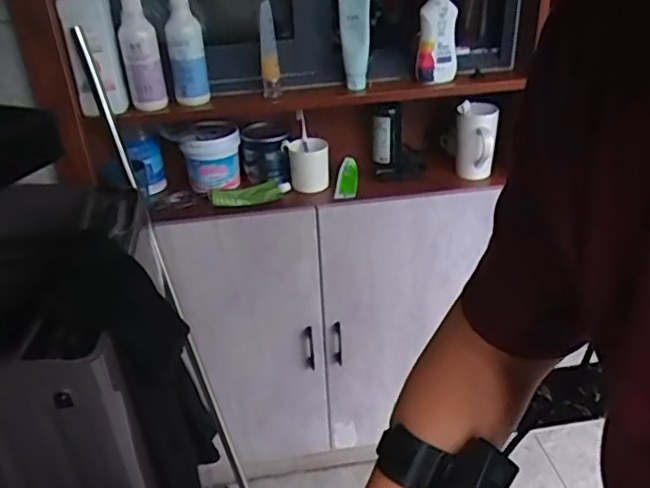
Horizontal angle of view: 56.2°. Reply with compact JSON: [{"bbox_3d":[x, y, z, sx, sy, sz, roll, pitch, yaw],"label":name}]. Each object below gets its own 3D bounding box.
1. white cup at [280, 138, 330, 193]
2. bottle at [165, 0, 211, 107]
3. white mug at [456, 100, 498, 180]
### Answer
[{"bbox_3d":[-0.039,-0.171,1.296,0.094,0.097,0.084,-2,30,1],"label":"white cup"},{"bbox_3d":[-0.254,-0.379,1.101,0.065,0.239,0.069,-6,30,-6],"label":"bottle"},{"bbox_3d":[0.325,-0.232,1.309,0.083,0.164,0.096,6,31,14],"label":"white mug"}]

